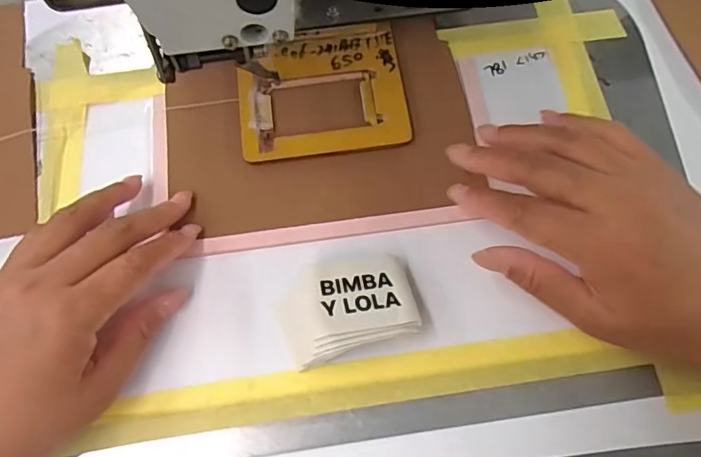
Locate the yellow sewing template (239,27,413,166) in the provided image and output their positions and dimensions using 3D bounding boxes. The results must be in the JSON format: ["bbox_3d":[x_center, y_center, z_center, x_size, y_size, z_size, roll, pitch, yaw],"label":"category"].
[{"bbox_3d":[-0.018,-0.088,0.327,0.104,0.009,0.086,-8,72,-2],"label":"yellow sewing template"}]

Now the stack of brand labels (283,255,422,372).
[{"bbox_3d":[-0.002,0.040,0.267,0.070,0.023,0.047,-17,73,-4],"label":"stack of brand labels"}]

